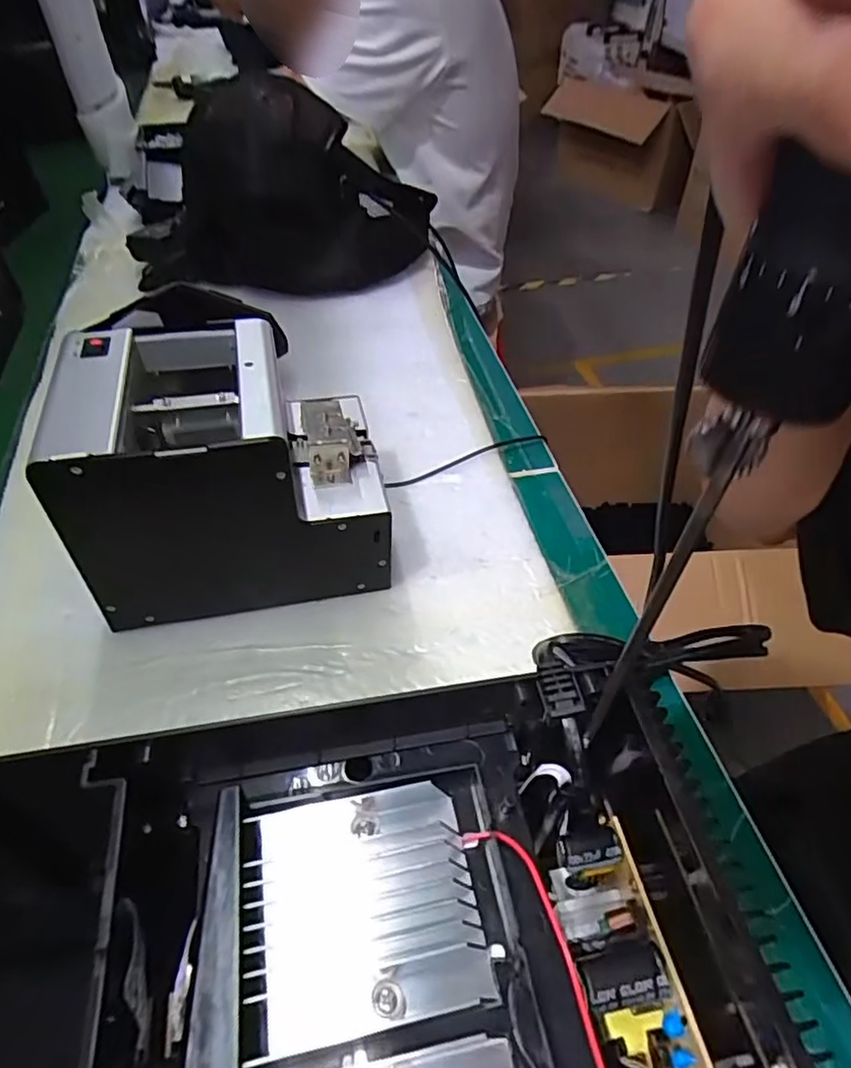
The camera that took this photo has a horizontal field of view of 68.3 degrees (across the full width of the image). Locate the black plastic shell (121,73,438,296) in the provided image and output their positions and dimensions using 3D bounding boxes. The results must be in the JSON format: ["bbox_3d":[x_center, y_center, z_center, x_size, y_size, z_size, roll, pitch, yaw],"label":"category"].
[{"bbox_3d":[-0.154,-0.375,0.692,0.337,0.176,0.150,-14,49,-16],"label":"black plastic shell"}]

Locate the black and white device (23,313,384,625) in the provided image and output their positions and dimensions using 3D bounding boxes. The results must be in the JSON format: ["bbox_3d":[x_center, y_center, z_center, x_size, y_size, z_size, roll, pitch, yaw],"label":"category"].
[{"bbox_3d":[-0.122,-0.040,0.404,0.177,0.141,0.123,-8,47,-11],"label":"black and white device"}]

